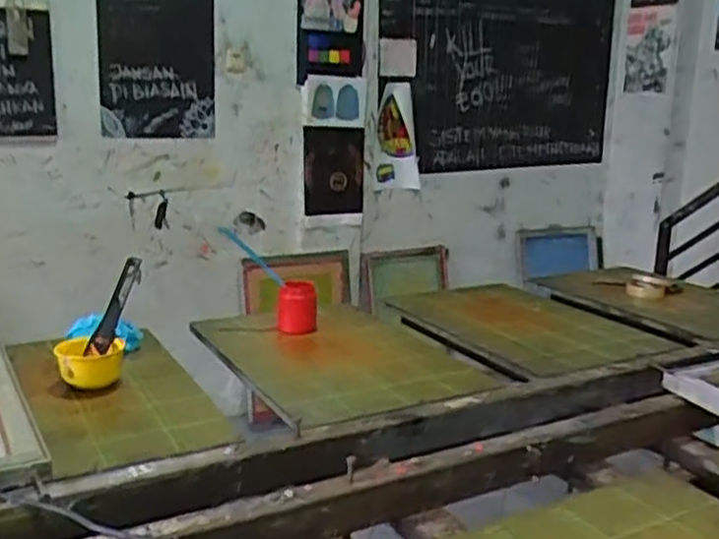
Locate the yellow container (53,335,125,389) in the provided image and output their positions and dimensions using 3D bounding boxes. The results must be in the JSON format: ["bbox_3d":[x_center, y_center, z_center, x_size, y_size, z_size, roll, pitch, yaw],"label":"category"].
[{"bbox_3d":[-0.458,0.162,1.283,0.112,0.066,0.111,-3,12,-17],"label":"yellow container"}]

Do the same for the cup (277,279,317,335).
[{"bbox_3d":[-0.128,0.078,1.550,0.081,0.109,0.074,0,12,-7],"label":"cup"}]

